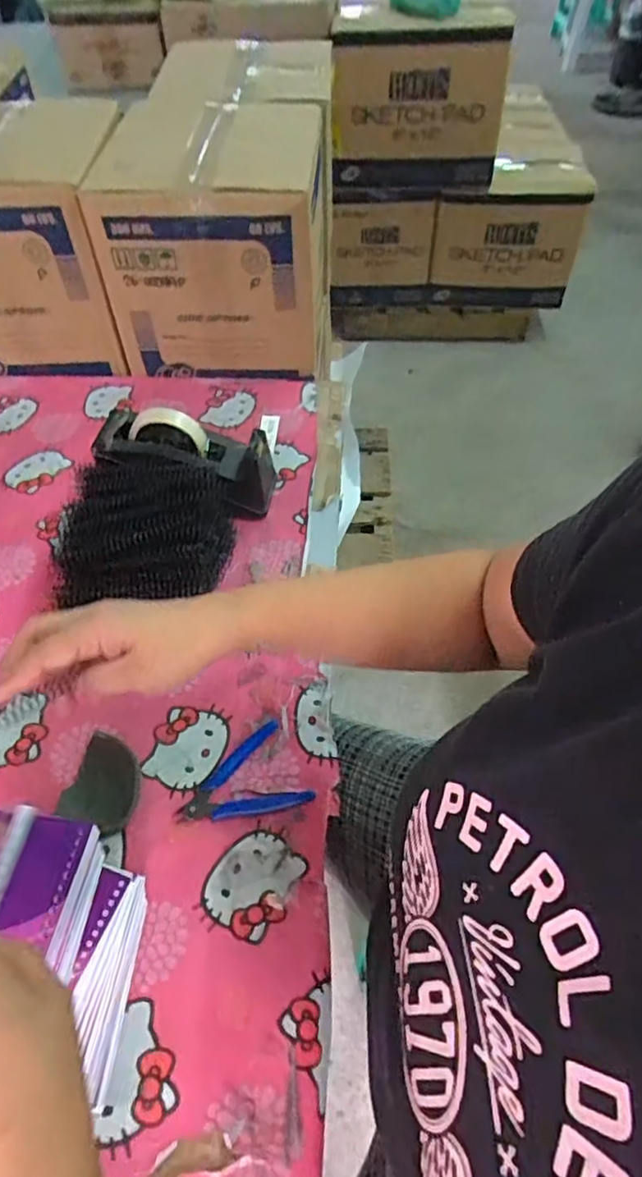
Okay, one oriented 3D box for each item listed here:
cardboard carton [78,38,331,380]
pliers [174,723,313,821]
[{"bbox_3d":[-0.133,-0.584,0.952,0.277,0.276,0.475,3,53,3],"label":"cardboard carton"},{"bbox_3d":[-0.075,0.184,0.572,0.114,0.011,0.082,-25,57,-17],"label":"pliers"}]

